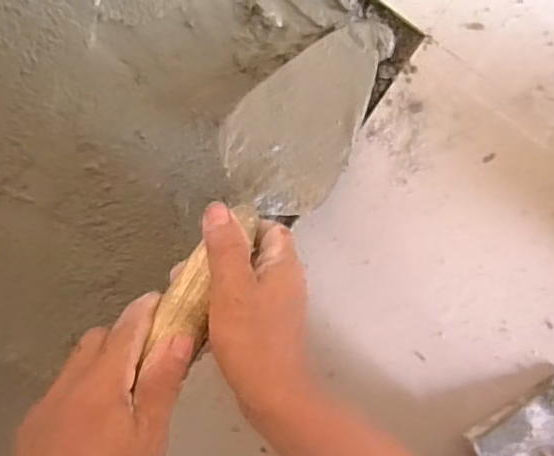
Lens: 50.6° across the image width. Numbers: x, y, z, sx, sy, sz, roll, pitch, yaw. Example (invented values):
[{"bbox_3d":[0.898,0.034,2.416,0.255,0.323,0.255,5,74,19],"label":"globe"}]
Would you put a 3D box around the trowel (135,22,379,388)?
[{"bbox_3d":[-0.004,-0.041,0.400,0.084,0.049,0.266,34,62,-4],"label":"trowel"}]

